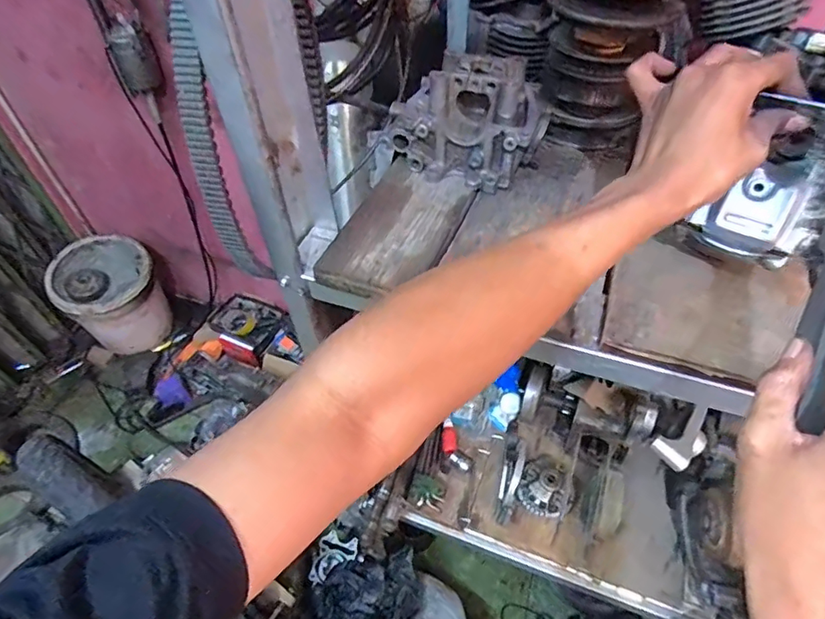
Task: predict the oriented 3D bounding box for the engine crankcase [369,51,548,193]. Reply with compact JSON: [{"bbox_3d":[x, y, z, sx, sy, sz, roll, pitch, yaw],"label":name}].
[{"bbox_3d":[0.059,-0.212,0.557,0.165,0.094,0.121,16,51,16],"label":"engine crankcase"}]

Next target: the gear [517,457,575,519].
[{"bbox_3d":[0.244,0.316,0.911,0.092,0.026,0.107,18,52,17],"label":"gear"}]

